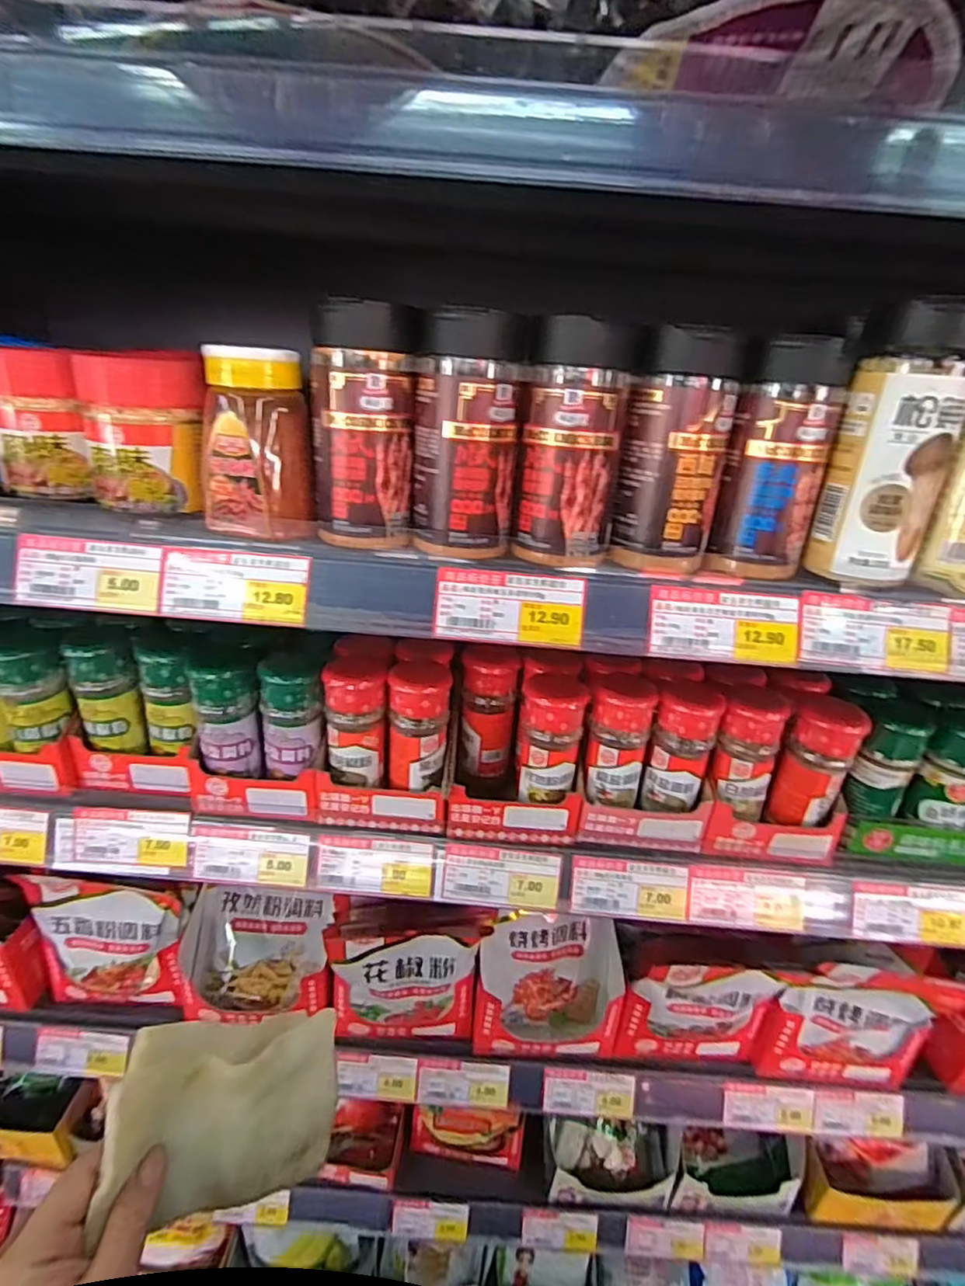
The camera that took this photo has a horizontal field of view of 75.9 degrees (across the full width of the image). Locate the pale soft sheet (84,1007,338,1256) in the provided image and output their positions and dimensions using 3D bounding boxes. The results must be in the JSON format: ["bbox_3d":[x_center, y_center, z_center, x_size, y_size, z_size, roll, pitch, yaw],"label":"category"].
[{"bbox_3d":[-0.143,0.265,0.347,0.022,0.093,0.134,-8,-23,45],"label":"pale soft sheet"}]

